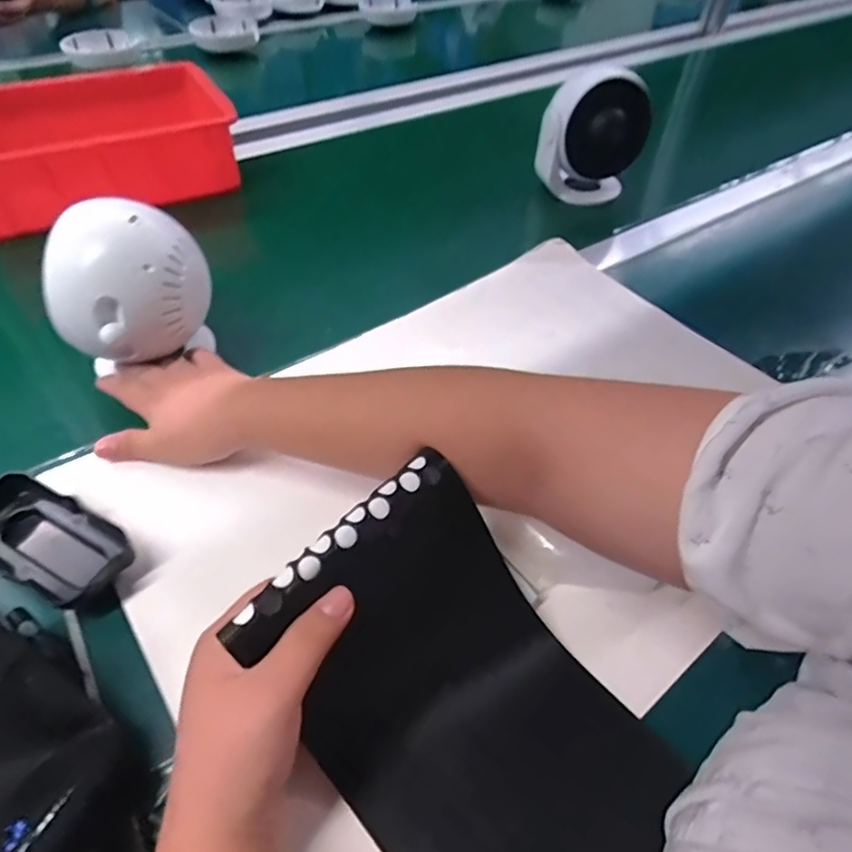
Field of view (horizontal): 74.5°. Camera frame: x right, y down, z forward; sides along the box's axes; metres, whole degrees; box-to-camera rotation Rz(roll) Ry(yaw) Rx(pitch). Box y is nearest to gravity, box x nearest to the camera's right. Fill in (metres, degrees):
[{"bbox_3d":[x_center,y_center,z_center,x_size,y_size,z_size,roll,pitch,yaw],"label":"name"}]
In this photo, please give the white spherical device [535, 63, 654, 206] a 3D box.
[{"bbox_3d":[0.198,-0.341,0.668,0.116,0.146,0.099,16,50,12],"label":"white spherical device"}]

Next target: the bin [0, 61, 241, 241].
[{"bbox_3d":[-0.382,-0.329,0.645,0.279,0.082,0.196,-25,54,-22],"label":"bin"}]

